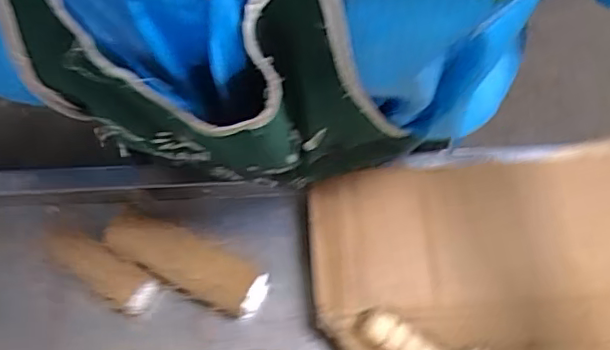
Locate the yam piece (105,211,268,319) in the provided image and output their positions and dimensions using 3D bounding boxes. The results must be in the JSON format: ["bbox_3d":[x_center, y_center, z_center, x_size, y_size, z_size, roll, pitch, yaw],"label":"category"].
[{"bbox_3d":[-0.104,0.078,0.516,0.137,0.041,0.050,24,69,9],"label":"yam piece"}]

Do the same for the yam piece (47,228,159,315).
[{"bbox_3d":[-0.184,0.084,0.519,0.112,0.030,0.038,30,70,11],"label":"yam piece"}]

